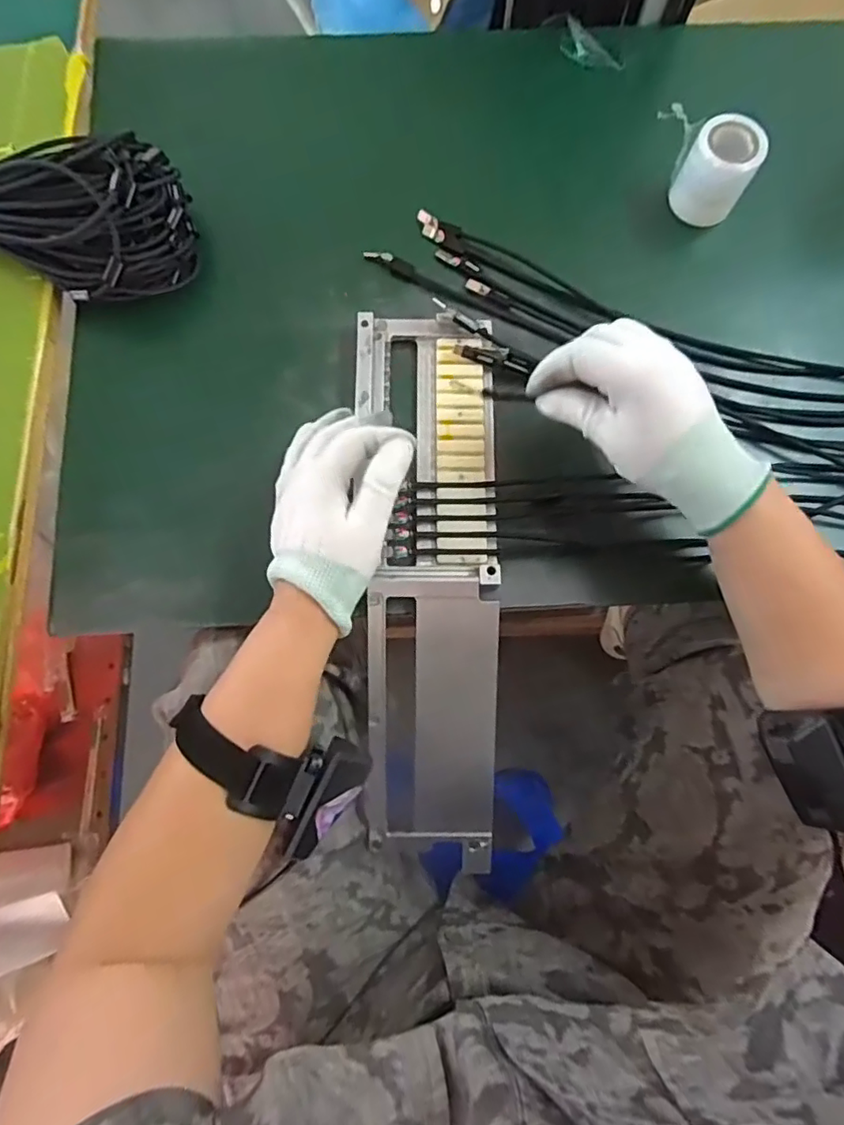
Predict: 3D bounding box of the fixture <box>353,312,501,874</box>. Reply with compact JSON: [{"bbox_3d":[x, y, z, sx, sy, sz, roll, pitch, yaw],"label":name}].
[{"bbox_3d":[0.008,0.016,0.408,0.102,0.046,0.390,-1,88,-1],"label":"fixture"}]

